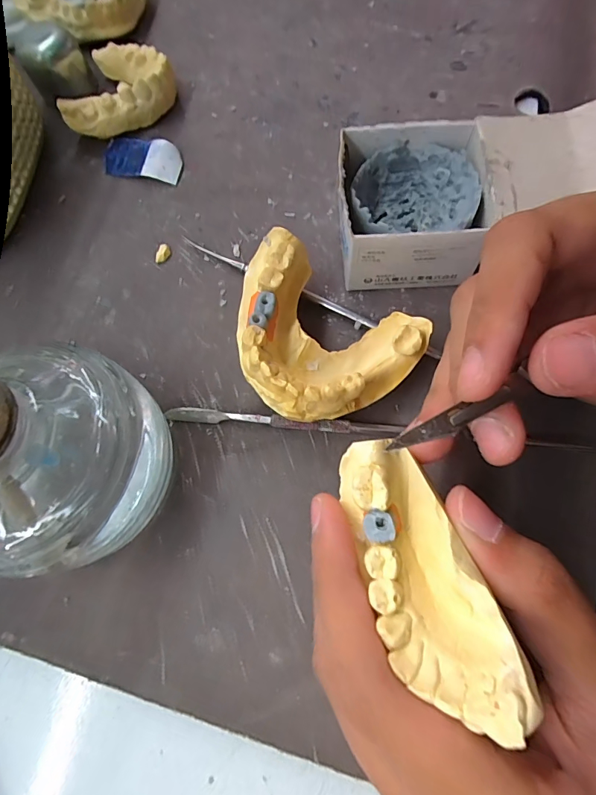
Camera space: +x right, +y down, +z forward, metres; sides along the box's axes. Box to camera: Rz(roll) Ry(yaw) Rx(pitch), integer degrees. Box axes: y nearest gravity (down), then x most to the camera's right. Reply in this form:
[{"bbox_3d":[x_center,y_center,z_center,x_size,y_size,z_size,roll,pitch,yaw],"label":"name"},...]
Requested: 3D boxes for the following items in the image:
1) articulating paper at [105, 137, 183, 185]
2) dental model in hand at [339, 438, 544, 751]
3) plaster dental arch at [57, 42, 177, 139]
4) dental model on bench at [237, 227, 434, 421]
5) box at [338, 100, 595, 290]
[{"bbox_3d":[-0.079,-0.120,0.209,0.041,0.006,0.020,13,73,8],"label":"articulating paper"},{"bbox_3d":[0.028,0.039,0.097,0.026,0.019,0.061,-19,59,-5],"label":"dental model in hand"},{"bbox_3d":[-0.095,-0.162,0.216,0.057,0.019,0.052,-1,71,4],"label":"plaster dental arch"},{"bbox_3d":[0.005,-0.019,0.158,0.071,0.038,0.060,31,76,13],"label":"dental model on bench"},{"bbox_3d":[0.069,-0.081,0.166,0.104,0.055,0.061,-2,73,3],"label":"box"}]

